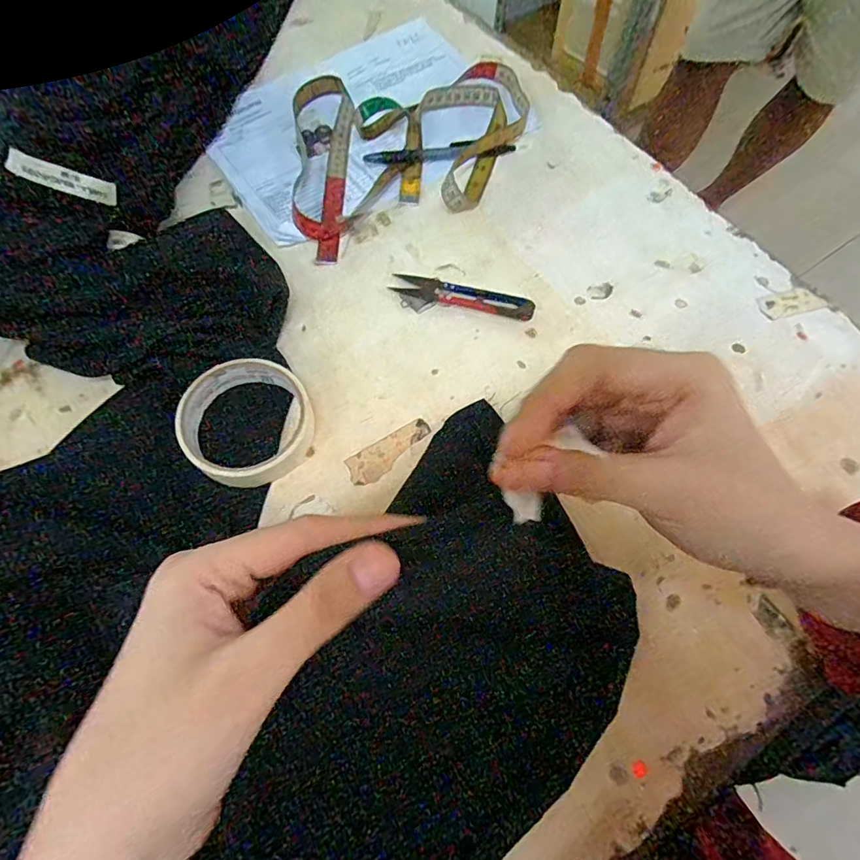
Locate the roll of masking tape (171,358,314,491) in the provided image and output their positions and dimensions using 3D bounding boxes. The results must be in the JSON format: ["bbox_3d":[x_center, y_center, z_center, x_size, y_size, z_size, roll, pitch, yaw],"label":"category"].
[{"bbox_3d":[-0.125,-0.008,0.348,0.087,0.030,0.091,0,66,-1],"label":"roll of masking tape"}]

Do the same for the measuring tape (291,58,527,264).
[{"bbox_3d":[-0.013,-0.269,0.469,0.235,0.032,0.221,-9,67,-5],"label":"measuring tape"}]

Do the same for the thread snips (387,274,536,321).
[{"bbox_3d":[0.027,-0.108,0.409,0.116,0.007,0.024,14,67,5],"label":"thread snips"}]

